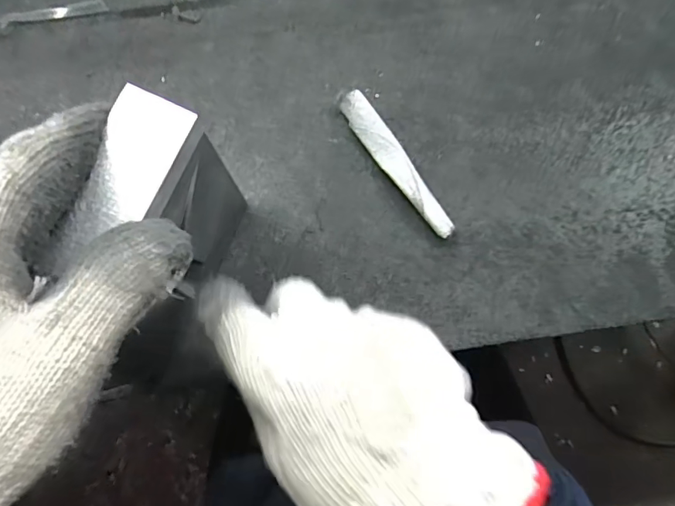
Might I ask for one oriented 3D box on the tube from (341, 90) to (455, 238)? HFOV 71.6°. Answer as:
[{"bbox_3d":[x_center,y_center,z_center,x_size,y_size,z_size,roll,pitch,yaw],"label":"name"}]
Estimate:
[{"bbox_3d":[0.041,-0.060,0.323,0.018,0.015,0.116,-35,83,-6],"label":"tube"}]

